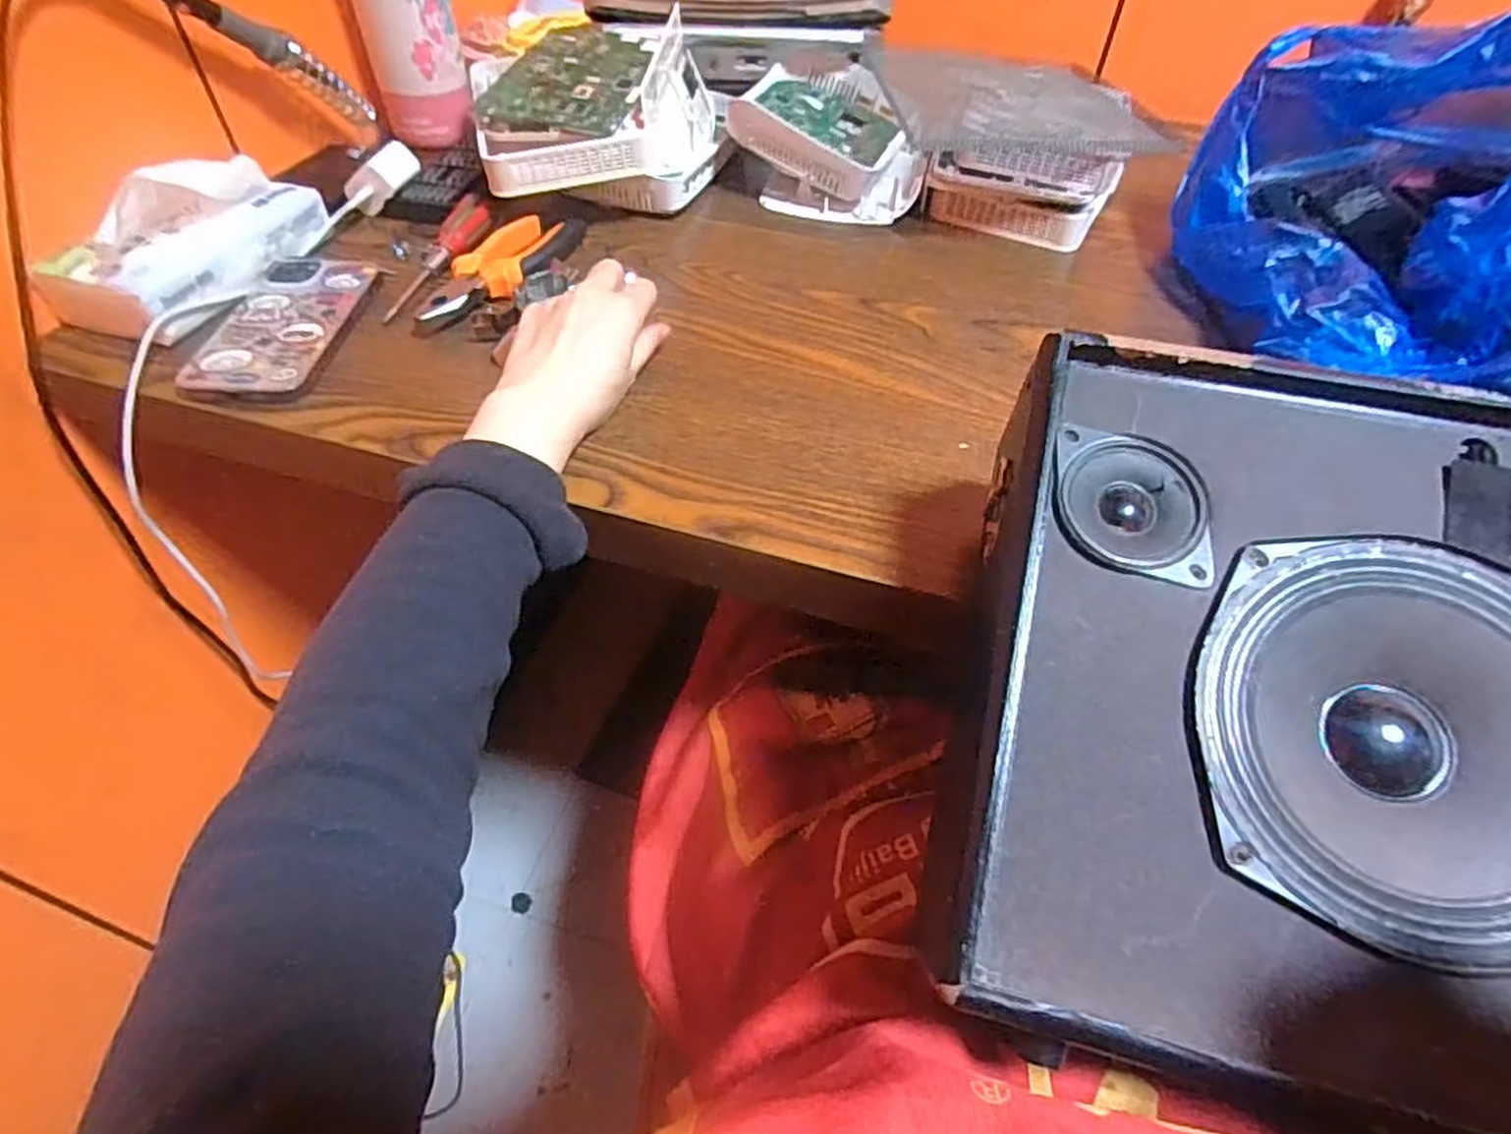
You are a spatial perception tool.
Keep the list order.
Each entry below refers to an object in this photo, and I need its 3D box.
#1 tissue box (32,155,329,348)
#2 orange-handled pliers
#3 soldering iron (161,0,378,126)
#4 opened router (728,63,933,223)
[{"bbox_3d":[-0.346,-0.205,0.456,0.066,0.070,0.155,19,51,14],"label":"tissue box"},{"bbox_3d":[-0.167,-0.199,0.502,0.048,0.016,0.142,17,51,12],"label":"orange-handled pliers"},{"bbox_3d":[-0.340,-0.347,0.493,0.033,0.027,0.224,25,13,18],"label":"soldering iron"},{"bbox_3d":[0.061,-0.353,0.619,0.145,0.061,0.167,7,49,4],"label":"opened router"}]

